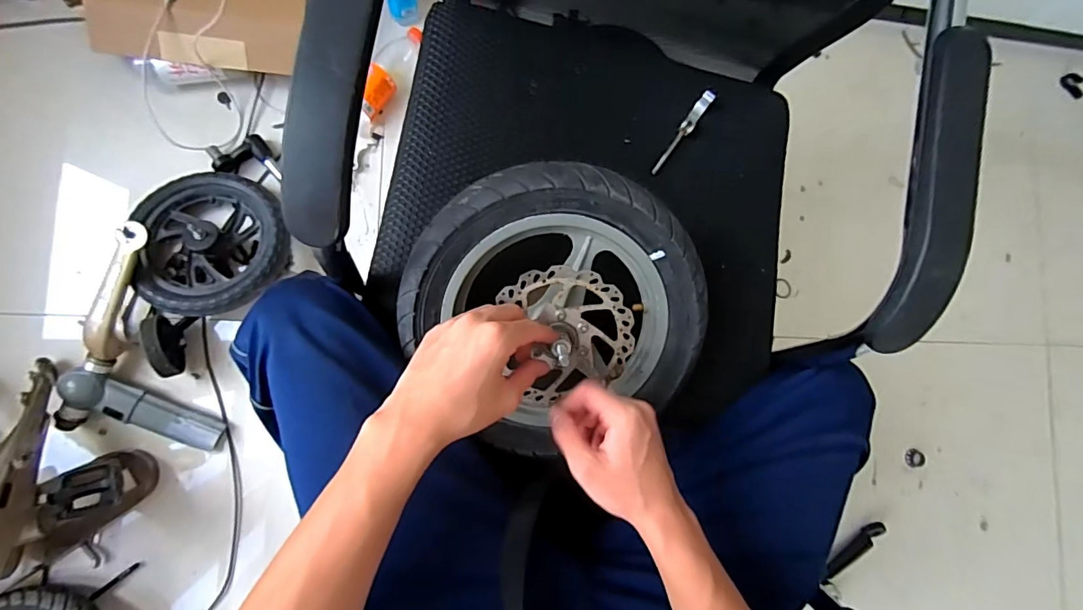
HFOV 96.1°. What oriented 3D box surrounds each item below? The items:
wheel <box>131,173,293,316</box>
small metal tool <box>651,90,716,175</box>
[{"bbox_3d":[-0.577,-0.112,0.864,0.239,0.076,0.260,-11,70,-14],"label":"wheel"},{"bbox_3d":[0.170,-0.205,0.580,0.015,0.014,0.119,36,81,-5],"label":"small metal tool"}]

